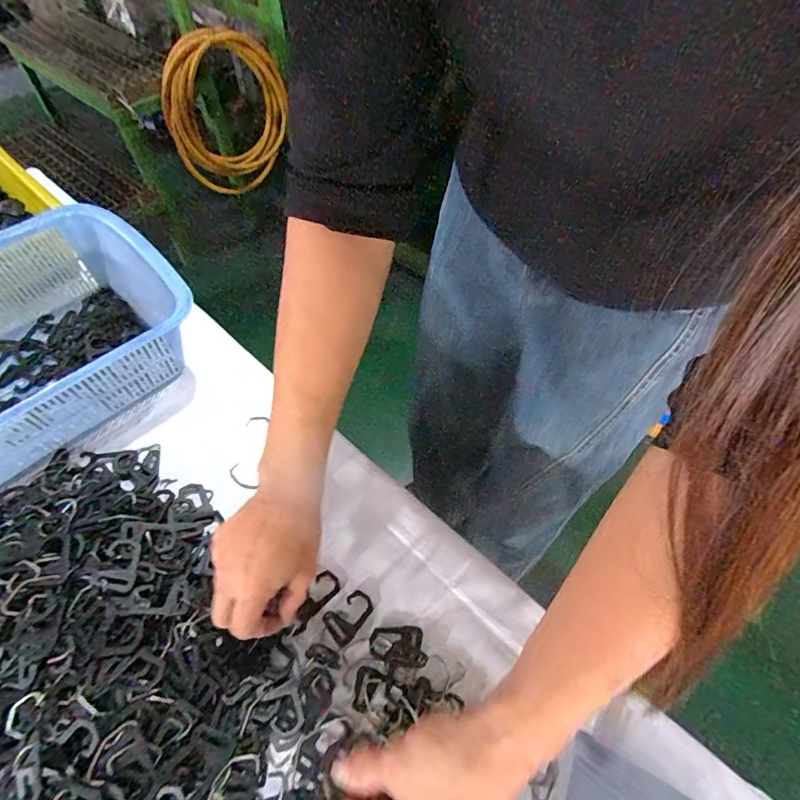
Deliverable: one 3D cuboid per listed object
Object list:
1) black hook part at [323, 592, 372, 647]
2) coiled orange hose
[{"bbox_3d":[-0.042,0.183,0.383,0.040,0.004,0.029,-31,64,-21],"label":"black hook part"},{"bbox_3d":[-0.492,-0.826,1.313,0.105,0.390,0.355,38,64,21],"label":"coiled orange hose"}]

